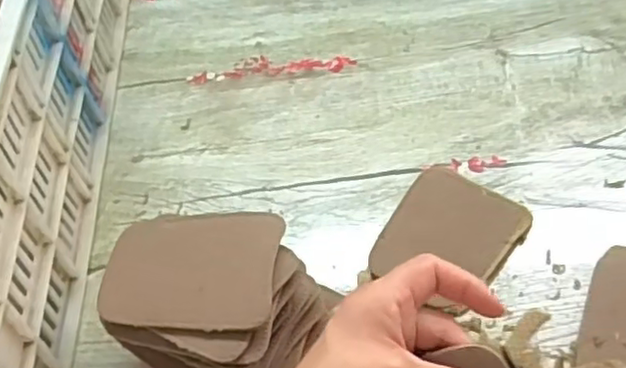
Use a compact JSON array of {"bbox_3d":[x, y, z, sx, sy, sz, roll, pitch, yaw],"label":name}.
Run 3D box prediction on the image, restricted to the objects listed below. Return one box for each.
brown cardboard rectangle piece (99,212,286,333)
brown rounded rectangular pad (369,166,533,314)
[{"bbox_3d":[-0.078,0.052,0.420,0.111,0.017,0.087,0,51,10],"label":"brown cardboard rectangle piece"},{"bbox_3d":[0.105,0.041,0.514,0.094,0.010,0.112,30,58,29],"label":"brown rounded rectangular pad"}]

